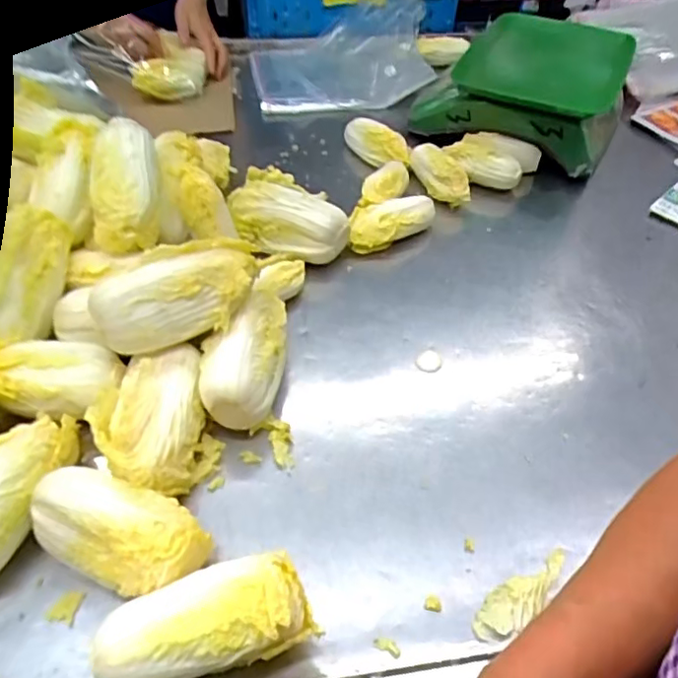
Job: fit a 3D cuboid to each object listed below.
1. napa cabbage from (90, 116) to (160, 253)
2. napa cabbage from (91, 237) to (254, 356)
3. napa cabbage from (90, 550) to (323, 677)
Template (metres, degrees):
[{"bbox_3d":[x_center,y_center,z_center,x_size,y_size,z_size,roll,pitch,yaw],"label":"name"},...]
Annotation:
[{"bbox_3d":[-0.238,-0.172,0.672,0.068,0.056,0.161,-2,75,-1],"label":"napa cabbage"},{"bbox_3d":[-0.149,-0.043,0.558,0.148,0.060,0.059,-16,50,-16],"label":"napa cabbage"},{"bbox_3d":[-0.090,0.199,0.421,0.137,0.075,0.067,-10,49,-11],"label":"napa cabbage"}]

